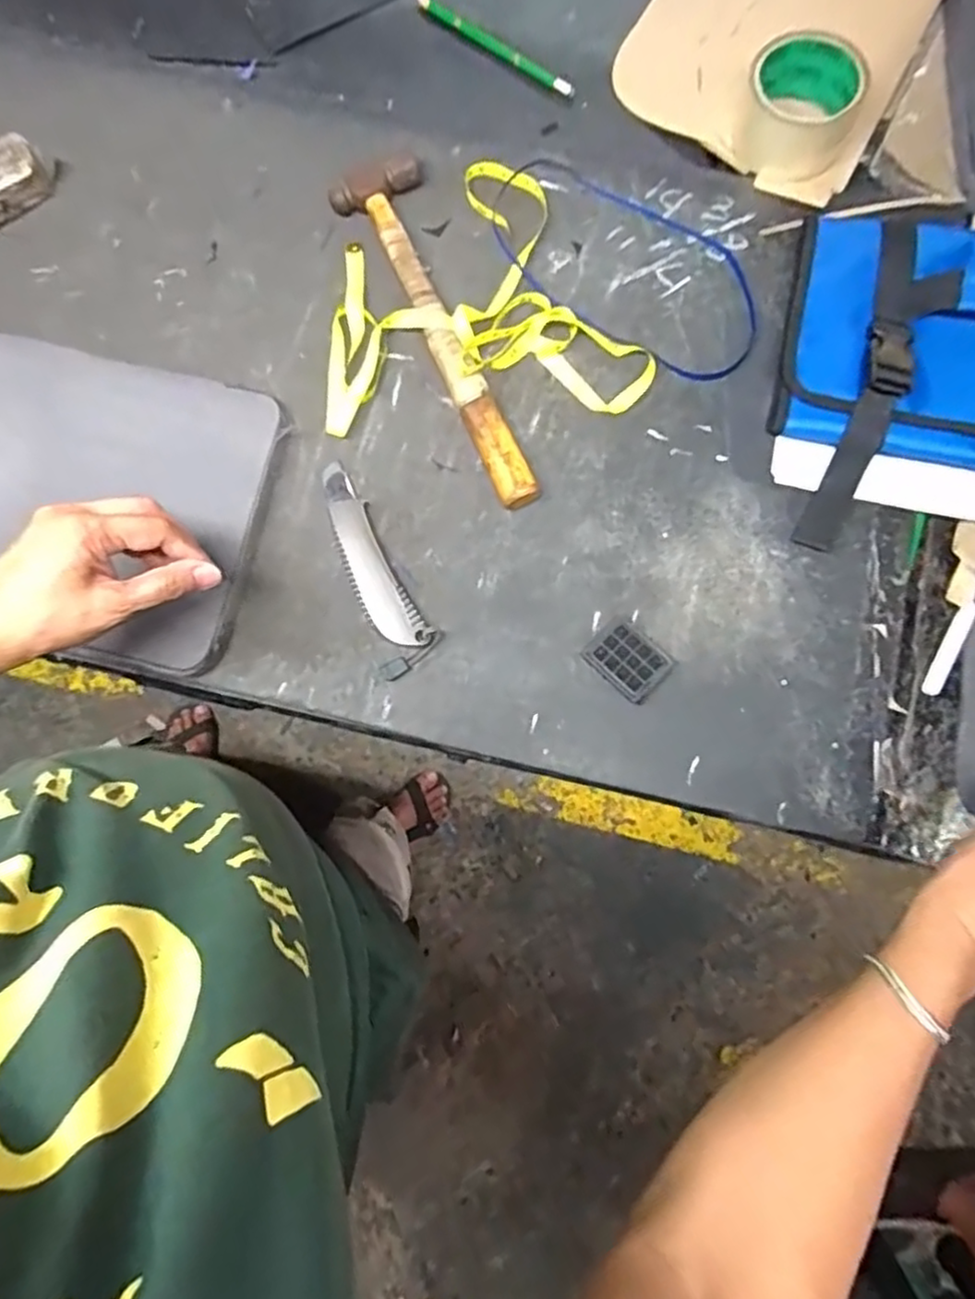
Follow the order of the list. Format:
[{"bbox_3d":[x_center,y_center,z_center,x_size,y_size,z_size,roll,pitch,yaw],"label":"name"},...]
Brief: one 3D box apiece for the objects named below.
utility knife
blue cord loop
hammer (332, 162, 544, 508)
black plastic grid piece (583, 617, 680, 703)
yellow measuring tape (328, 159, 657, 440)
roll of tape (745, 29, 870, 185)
[{"bbox_3d":[-0.086,-0.065,0.504,0.043,0.017,0.168,-21,85,-2],"label":"utility knife"},{"bbox_3d":[0.110,-0.306,0.543,0.235,0.012,0.126,29,82,4],"label":"blue cord loop"},{"bbox_3d":[-0.038,-0.251,0.531,0.074,0.029,0.308,-22,83,-2],"label":"hammer"},{"bbox_3d":[0.105,0.007,0.496,0.056,0.015,0.045,44,86,4],"label":"black plastic grid piece"},{"bbox_3d":[-0.004,-0.283,0.533,0.248,0.027,0.211,-5,85,0],"label":"yellow measuring tape"},{"bbox_3d":[0.249,-0.431,0.539,0.087,0.050,0.089,0,85,0],"label":"roll of tape"}]

